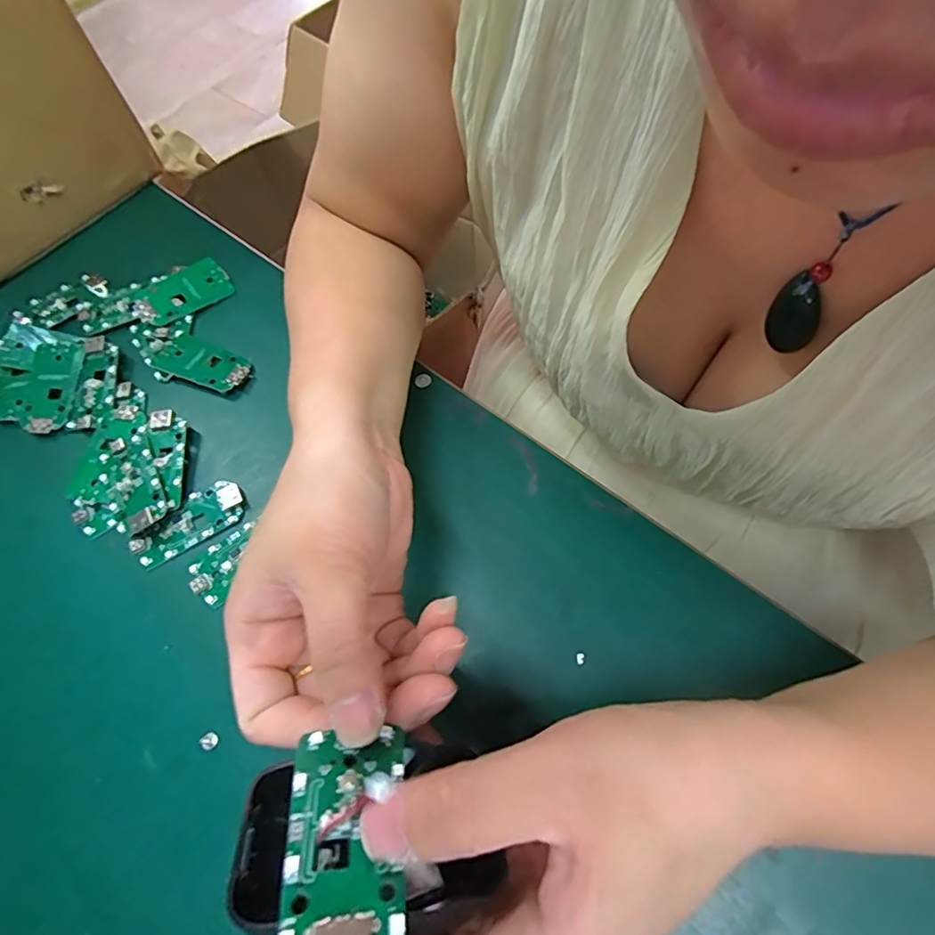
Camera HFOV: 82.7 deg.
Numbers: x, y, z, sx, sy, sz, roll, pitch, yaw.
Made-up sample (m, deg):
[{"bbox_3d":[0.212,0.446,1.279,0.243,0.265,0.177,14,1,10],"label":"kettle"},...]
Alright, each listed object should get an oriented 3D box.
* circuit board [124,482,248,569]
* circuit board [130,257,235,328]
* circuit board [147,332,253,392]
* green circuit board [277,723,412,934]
[{"bbox_3d":[-0.158,0.031,0.301,0.064,0.005,0.029,-31,65,-10],"label":"circuit board"},{"bbox_3d":[-0.198,-0.121,0.368,0.064,0.012,0.030,-37,67,-13],"label":"circuit board"},{"bbox_3d":[-0.176,-0.069,0.349,0.070,0.008,0.030,22,68,15],"label":"circuit board"},{"bbox_3d":[-0.032,0.097,0.141,0.032,0.004,0.061,1,25,-10],"label":"green circuit board"}]

